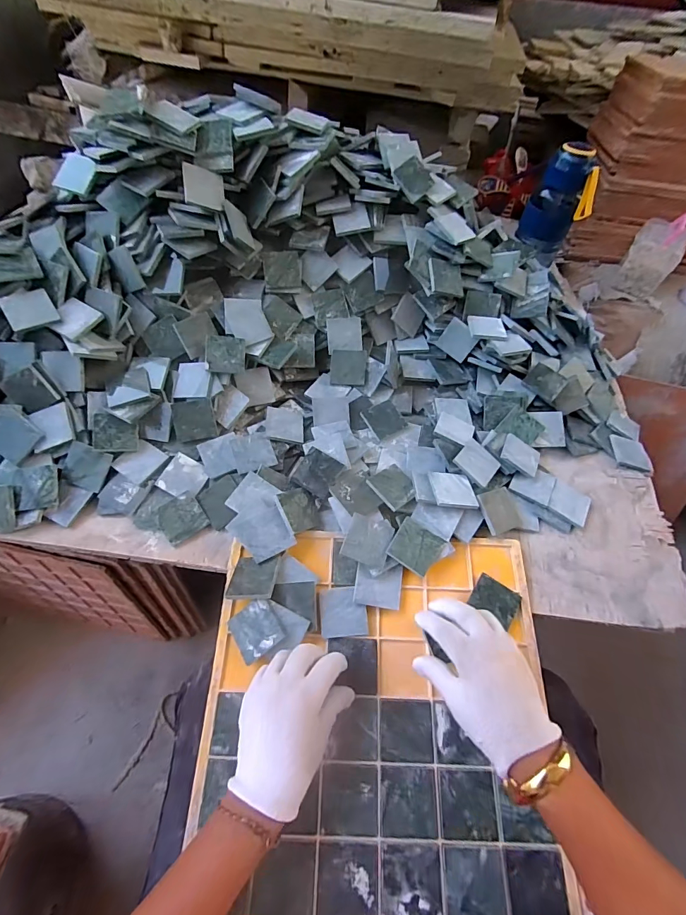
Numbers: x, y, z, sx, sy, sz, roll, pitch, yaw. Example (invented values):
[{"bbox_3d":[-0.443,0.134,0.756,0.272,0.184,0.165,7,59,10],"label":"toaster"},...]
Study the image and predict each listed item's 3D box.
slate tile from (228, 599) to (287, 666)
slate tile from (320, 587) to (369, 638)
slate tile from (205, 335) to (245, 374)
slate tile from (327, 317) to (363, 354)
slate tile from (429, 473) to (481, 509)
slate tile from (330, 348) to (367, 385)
[{"bbox_3d":[-0.089,0.176,0.406,0.050,0.005,0.051,-40,63,2],"label":"slate tile"},{"bbox_3d":[0.001,0.164,0.423,0.048,0.009,0.049,-3,70,-4],"label":"slate tile"},{"bbox_3d":[-0.153,-0.135,0.518,0.049,0.006,0.050,1,84,-17],"label":"slate tile"},{"bbox_3d":[0.003,-0.177,0.572,0.049,0.004,0.049,-5,92,0],"label":"slate tile"},{"bbox_3d":[0.129,0.038,0.470,0.052,0.009,0.050,2,45,-14],"label":"slate tile"},{"bbox_3d":[0.008,-0.129,0.563,0.048,0.006,0.053,3,83,5],"label":"slate tile"}]

